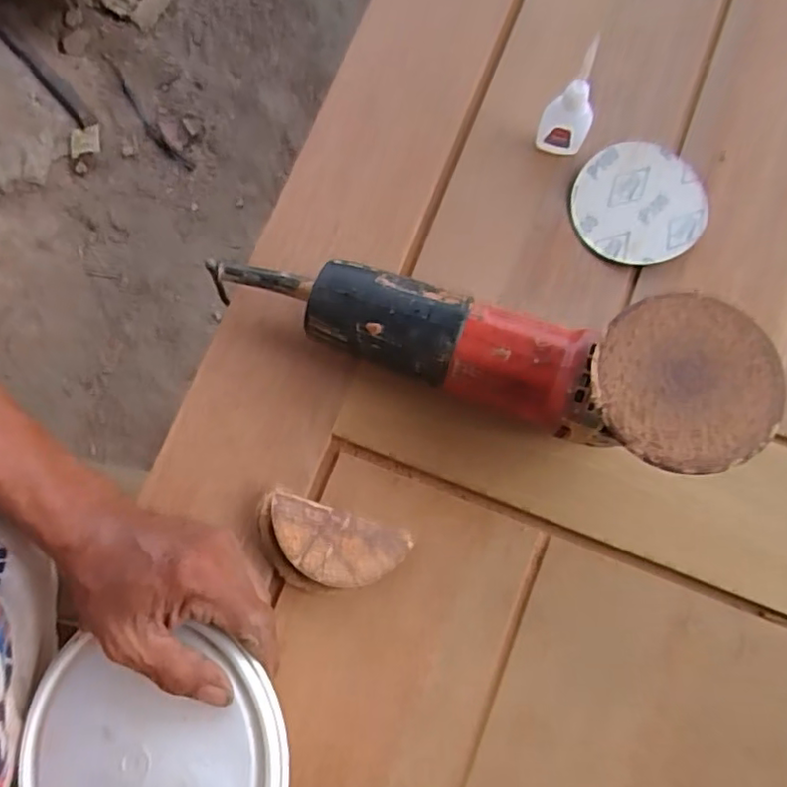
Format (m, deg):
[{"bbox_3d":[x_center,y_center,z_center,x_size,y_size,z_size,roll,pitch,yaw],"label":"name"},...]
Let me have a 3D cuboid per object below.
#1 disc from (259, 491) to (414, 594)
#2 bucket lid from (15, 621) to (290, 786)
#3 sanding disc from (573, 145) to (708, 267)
[{"bbox_3d":[-0.042,0.104,0.418,0.095,0.030,0.053,17,79,4],"label":"disc"},{"bbox_3d":[-0.143,0.225,0.366,0.171,0.011,0.155,-8,76,14],"label":"bucket lid"},{"bbox_3d":[0.184,-0.141,0.473,0.098,0.007,0.090,0,79,1],"label":"sanding disc"}]

